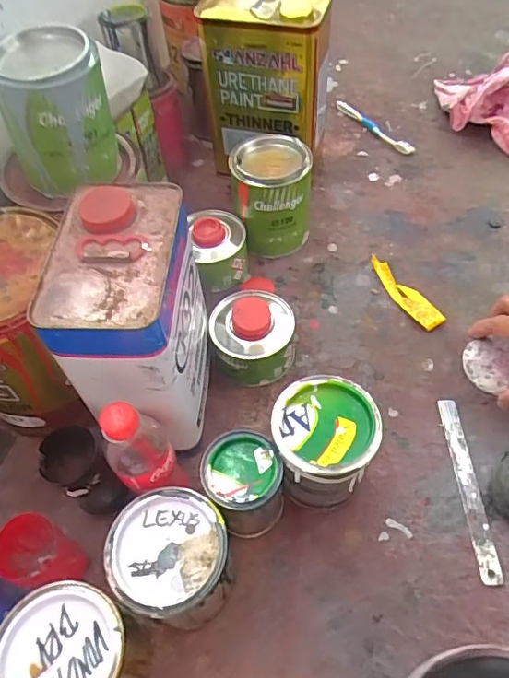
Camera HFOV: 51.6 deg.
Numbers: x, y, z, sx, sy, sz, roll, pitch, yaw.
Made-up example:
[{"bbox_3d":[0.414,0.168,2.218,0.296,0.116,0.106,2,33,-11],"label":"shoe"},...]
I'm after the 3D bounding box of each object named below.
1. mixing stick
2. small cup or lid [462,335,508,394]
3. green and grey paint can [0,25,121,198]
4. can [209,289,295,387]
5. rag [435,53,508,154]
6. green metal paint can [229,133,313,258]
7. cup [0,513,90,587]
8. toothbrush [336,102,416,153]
[{"bbox_3d":[0.225,0.152,0.554,0.020,0.007,0.192,-3,54,2],"label":"mixing stick"},{"bbox_3d":[0.267,0.027,0.580,0.066,0.018,0.059,-10,55,-3],"label":"small cup or lid"},{"bbox_3d":[-0.204,-0.236,0.556,0.109,0.140,0.091,-23,57,-11],"label":"green and grey paint can"},{"bbox_3d":[-0.003,-0.007,0.628,0.096,0.092,0.099,1,55,6],"label":"can"},{"bbox_3d":[0.413,-0.411,0.897,0.219,0.079,0.232,19,58,17],"label":"rag"},{"bbox_3d":[0.026,-0.194,0.734,0.099,0.133,0.094,-2,55,3],"label":"green metal paint can"},{"bbox_3d":[-0.199,0.206,0.495,0.051,0.097,0.055,-2,55,3],"label":"cup"},{"bbox_3d":[0.206,-0.377,0.925,0.021,0.011,0.207,-28,57,-15],"label":"toothbrush"}]

